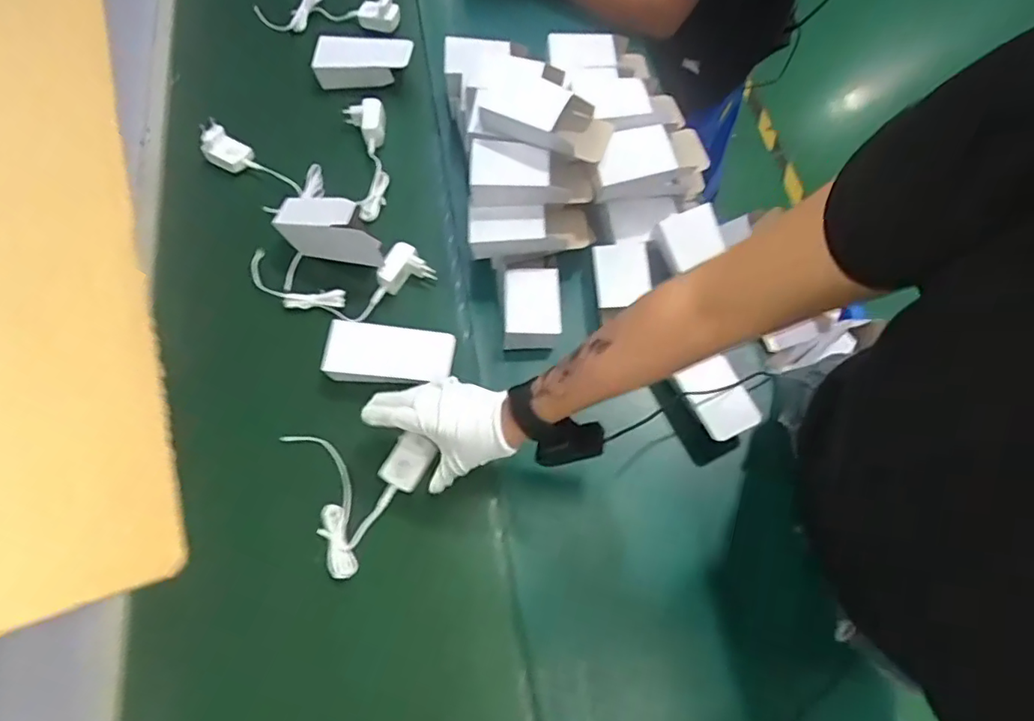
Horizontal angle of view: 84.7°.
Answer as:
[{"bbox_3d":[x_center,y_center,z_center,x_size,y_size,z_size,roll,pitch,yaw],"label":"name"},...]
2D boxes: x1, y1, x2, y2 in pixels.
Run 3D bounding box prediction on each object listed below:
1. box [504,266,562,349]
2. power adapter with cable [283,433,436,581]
[{"bbox_3d":[0.019,-0.065,0.686,0.067,0.053,0.092,-2,65,5],"label":"box"},{"bbox_3d":[-0.197,0.124,0.623,0.155,0.040,0.157,32,69,11],"label":"power adapter with cable"}]

